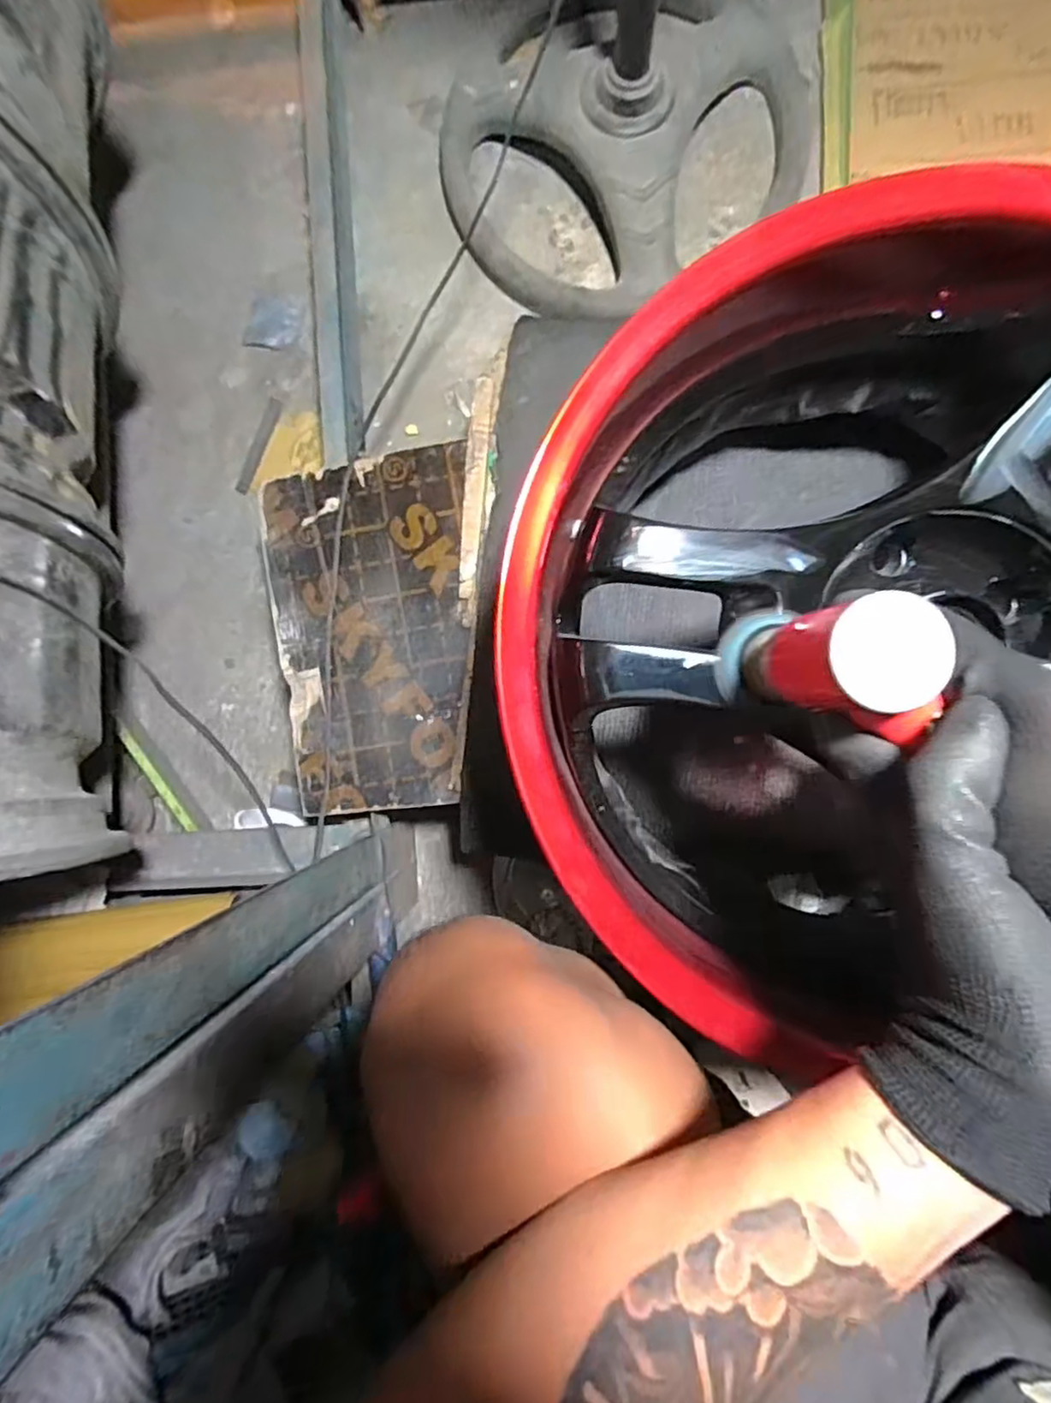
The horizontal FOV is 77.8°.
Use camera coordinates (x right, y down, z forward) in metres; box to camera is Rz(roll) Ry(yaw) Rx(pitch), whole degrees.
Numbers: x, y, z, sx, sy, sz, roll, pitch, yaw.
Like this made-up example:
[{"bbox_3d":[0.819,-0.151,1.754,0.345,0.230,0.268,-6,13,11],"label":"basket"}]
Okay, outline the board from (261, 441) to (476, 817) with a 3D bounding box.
[{"bbox_3d":[-0.134,-0.061,0.571,0.176,0.015,0.304,-5,87,3],"label":"board"}]

